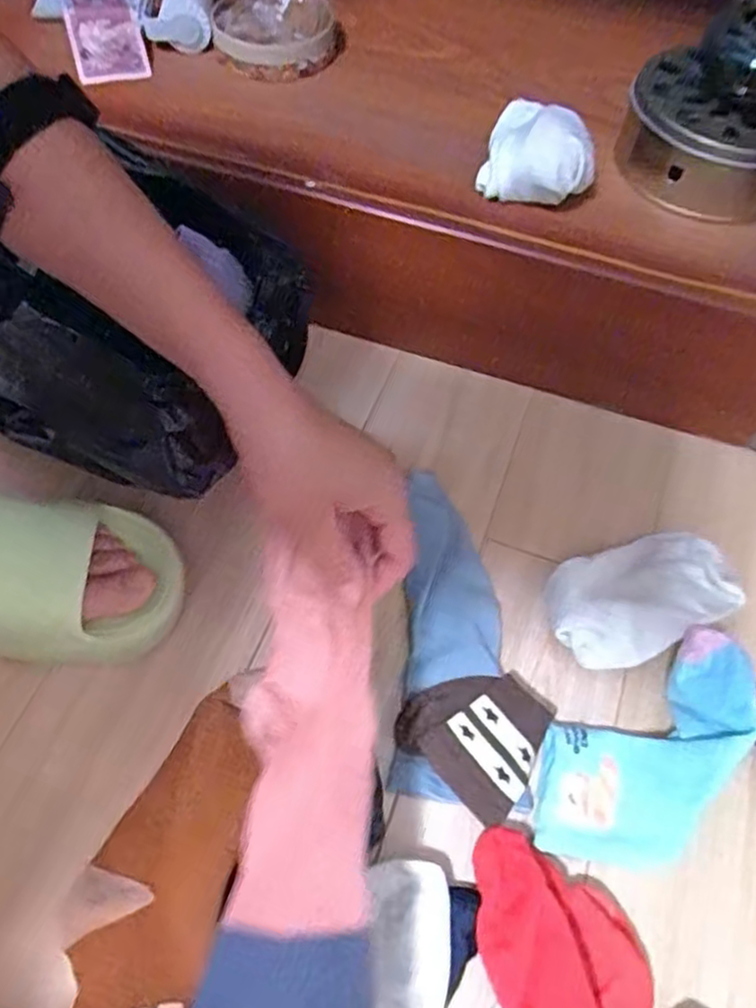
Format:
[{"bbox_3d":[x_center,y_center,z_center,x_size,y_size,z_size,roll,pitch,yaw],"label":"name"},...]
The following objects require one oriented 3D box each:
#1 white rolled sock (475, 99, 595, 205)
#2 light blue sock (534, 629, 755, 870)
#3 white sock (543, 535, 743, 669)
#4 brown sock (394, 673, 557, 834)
[{"bbox_3d":[0.119,-0.256,0.509,0.081,0.047,0.067,22,62,9],"label":"white rolled sock"},{"bbox_3d":[0.169,0.157,0.434,0.160,0.065,0.098,-23,64,-15],"label":"light blue sock"},{"bbox_3d":[0.189,0.065,0.506,0.137,0.043,0.080,-20,63,-13],"label":"white sock"},{"bbox_3d":[0.069,0.145,0.462,0.085,0.020,0.090,38,66,17],"label":"brown sock"}]

